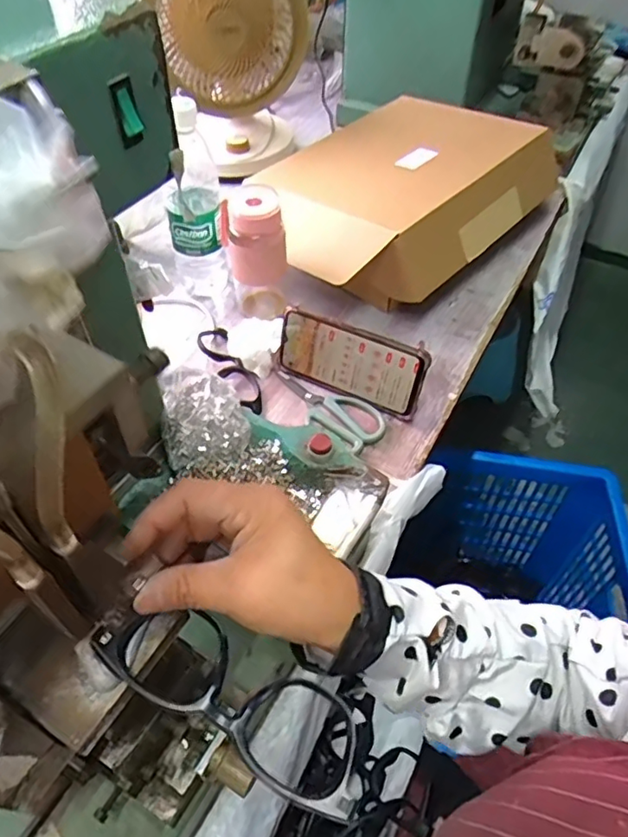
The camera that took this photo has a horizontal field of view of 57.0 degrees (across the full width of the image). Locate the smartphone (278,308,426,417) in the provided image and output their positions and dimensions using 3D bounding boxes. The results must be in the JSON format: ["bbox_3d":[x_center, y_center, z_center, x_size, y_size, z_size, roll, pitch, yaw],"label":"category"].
[{"bbox_3d":[0.037,-0.061,0.622,0.165,0.079,0.011,22,37,18],"label":"smartphone"}]

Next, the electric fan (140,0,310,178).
[{"bbox_3d":[-0.126,-0.535,0.858,0.210,0.302,0.140,-13,51,-11],"label":"electric fan"}]

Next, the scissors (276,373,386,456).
[{"bbox_3d":[0.012,-0.015,0.630,0.142,0.006,0.059,32,57,24],"label":"scissors"}]

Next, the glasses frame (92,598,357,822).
[{"bbox_3d":[-0.040,0.131,0.275,0.140,0.012,0.047,26,54,11],"label":"glasses frame"}]

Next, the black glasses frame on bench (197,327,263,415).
[{"bbox_3d":[-0.098,-0.063,0.661,0.042,0.021,0.145,-22,53,-17],"label":"black glasses frame on bench"}]

